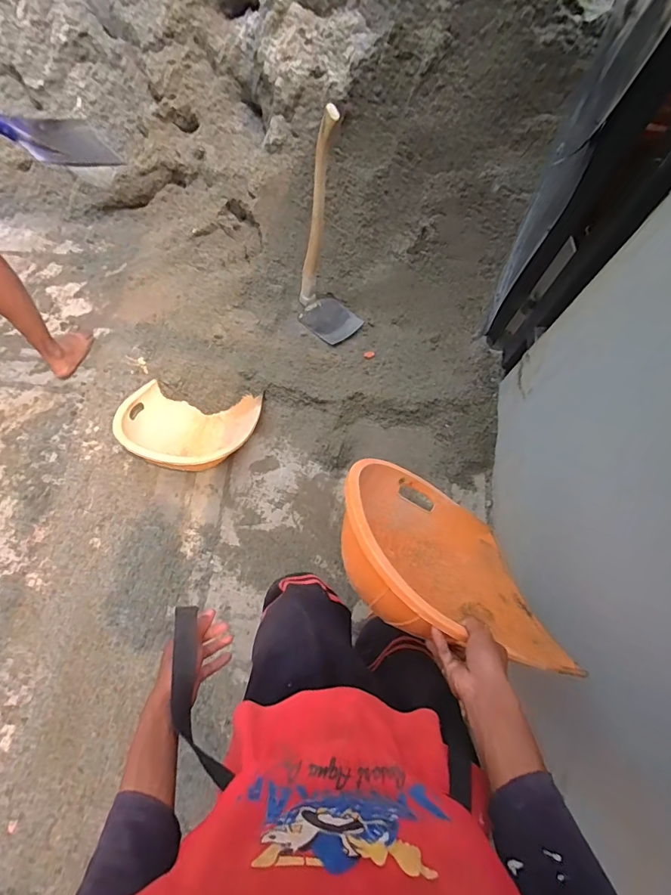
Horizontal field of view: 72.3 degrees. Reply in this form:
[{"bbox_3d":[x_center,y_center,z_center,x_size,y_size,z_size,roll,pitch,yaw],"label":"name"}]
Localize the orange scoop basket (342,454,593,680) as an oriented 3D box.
[{"bbox_3d":[0.148,0.202,0.760,0.405,0.390,0.150,34,110,-21],"label":"orange scoop basket"}]

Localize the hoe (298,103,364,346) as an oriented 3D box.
[{"bbox_3d":[-0.027,-0.592,1.394,0.208,0.631,0.314,-9,78,-2],"label":"hoe"}]

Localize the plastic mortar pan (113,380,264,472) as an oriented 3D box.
[{"bbox_3d":[-0.478,-0.068,1.479,0.435,0.109,0.285,9,78,2],"label":"plastic mortar pan"}]

